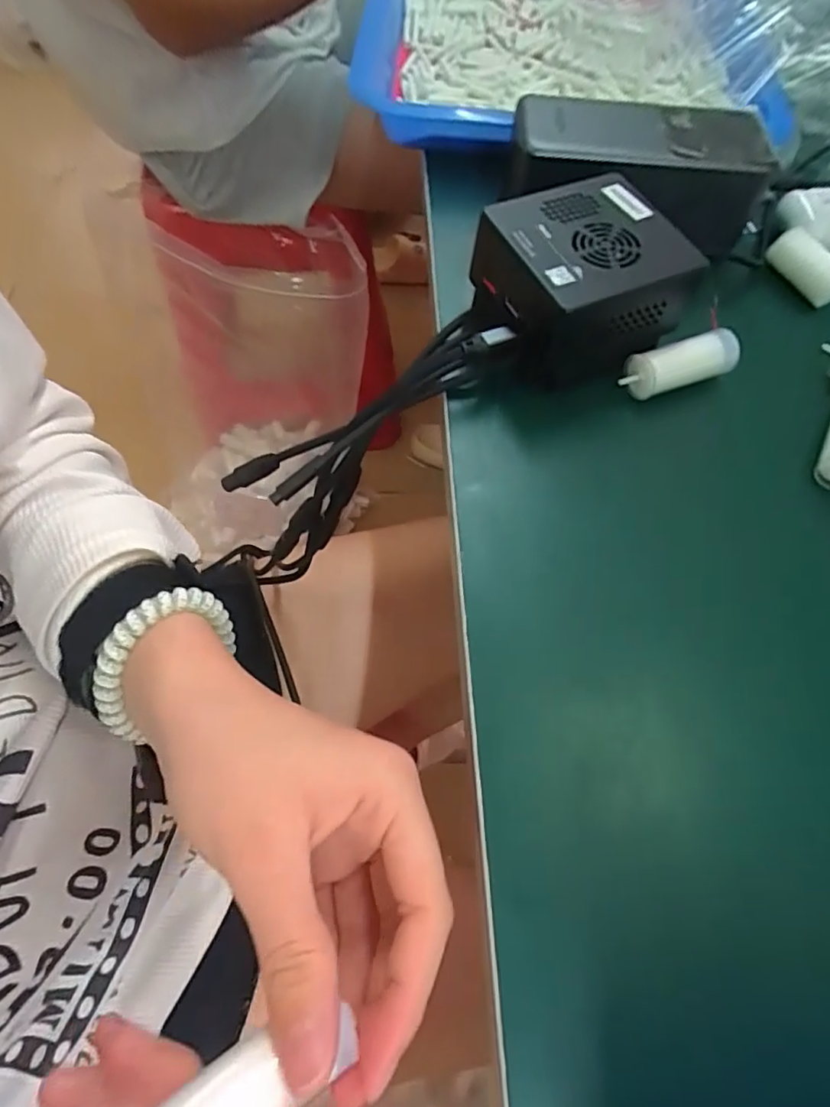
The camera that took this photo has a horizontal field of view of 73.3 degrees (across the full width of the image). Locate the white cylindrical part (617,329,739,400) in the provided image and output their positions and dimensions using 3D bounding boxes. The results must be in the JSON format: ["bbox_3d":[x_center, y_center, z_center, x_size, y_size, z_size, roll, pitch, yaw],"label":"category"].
[{"bbox_3d":[0.125,-0.089,0.263,0.058,0.018,0.015,-16,65,-10],"label":"white cylindrical part"}]

